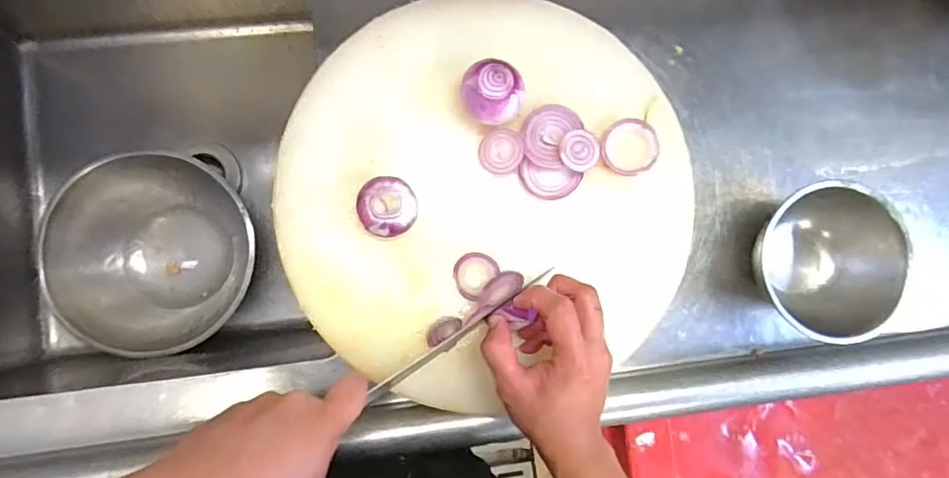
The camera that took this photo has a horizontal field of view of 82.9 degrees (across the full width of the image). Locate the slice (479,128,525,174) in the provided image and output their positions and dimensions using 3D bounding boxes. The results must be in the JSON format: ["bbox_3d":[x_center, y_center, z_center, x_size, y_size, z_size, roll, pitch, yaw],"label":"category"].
[{"bbox_3d":[0.023,-0.077,0.471,0.040,0.006,0.039,14,87,14],"label":"slice"}]

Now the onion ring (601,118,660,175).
[{"bbox_3d":[0.137,-0.081,0.473,0.051,0.004,0.049,0,86,-6],"label":"onion ring"}]

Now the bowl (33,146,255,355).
[{"bbox_3d":[-0.466,0.026,0.776,0.234,0.125,0.268,-23,89,-7],"label":"bowl"}]

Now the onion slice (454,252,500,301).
[{"bbox_3d":[-0.001,0.030,0.470,0.033,0.007,0.039,39,84,-2],"label":"onion slice"}]

